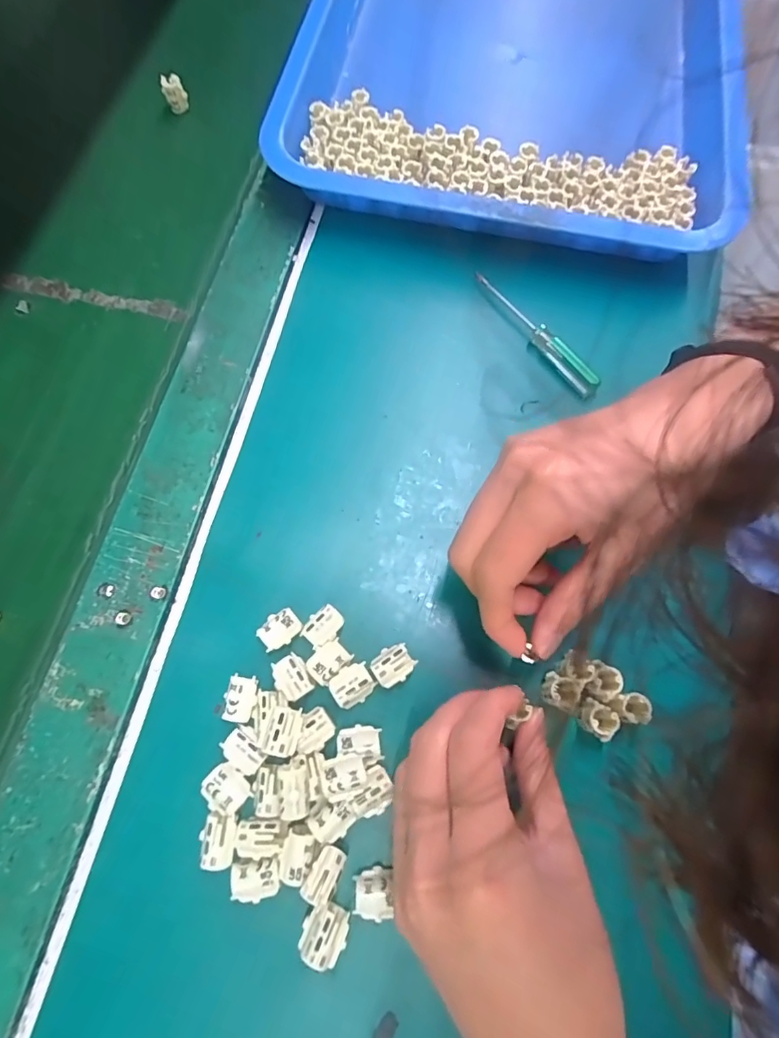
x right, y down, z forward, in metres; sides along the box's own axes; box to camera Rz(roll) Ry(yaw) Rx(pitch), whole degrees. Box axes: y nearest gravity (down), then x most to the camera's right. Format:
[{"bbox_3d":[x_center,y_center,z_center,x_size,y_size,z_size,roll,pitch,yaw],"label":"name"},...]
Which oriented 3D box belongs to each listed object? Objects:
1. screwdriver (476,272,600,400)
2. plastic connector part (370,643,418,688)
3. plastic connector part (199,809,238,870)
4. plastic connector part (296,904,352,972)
[{"bbox_3d":[0.098,-0.127,0.348,0.012,0.014,0.116,-35,71,-11],"label":"screwdriver"},{"bbox_3d":[0.002,0.078,0.271,0.022,0.010,0.018,-36,71,-11],"label":"plastic connector part"},{"bbox_3d":[-0.081,0.151,0.239,0.017,0.005,0.022,7,68,5],"label":"plastic connector part"},{"bbox_3d":[-0.029,0.187,0.229,0.020,0.009,0.022,29,72,13],"label":"plastic connector part"}]

